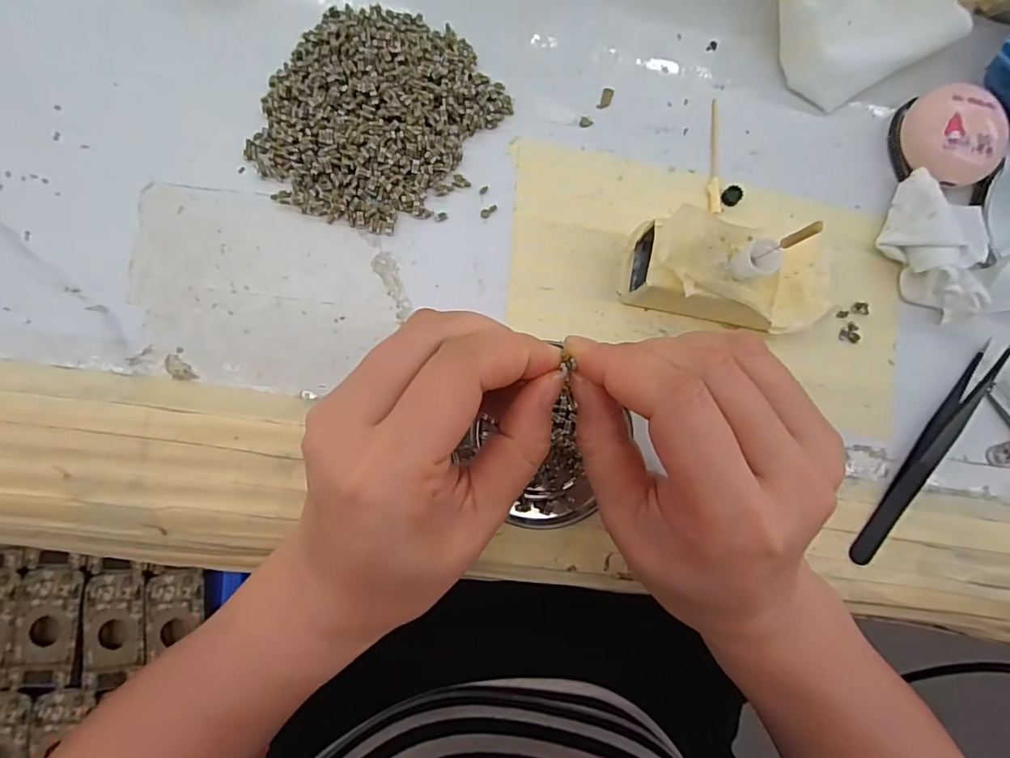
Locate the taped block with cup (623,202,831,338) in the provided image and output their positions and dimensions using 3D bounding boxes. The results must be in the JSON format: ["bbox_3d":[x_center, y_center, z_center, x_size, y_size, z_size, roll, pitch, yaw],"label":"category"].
[{"bbox_3d":[0.096,-0.045,0.218,0.084,0.061,0.046,15,84,-4],"label":"taped block with cup"}]

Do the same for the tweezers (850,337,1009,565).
[{"bbox_3d":[0.207,0.034,0.247,0.016,0.011,0.131,41,83,-1],"label":"tweezers"}]

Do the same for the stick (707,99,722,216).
[{"bbox_3d":[0.103,-0.110,0.253,0.006,0.004,0.059,2,85,-6],"label":"stick"}]

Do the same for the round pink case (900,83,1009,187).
[{"bbox_3d":[0.219,-0.118,0.255,0.041,0.026,0.043,6,85,-5],"label":"round pink case"}]

